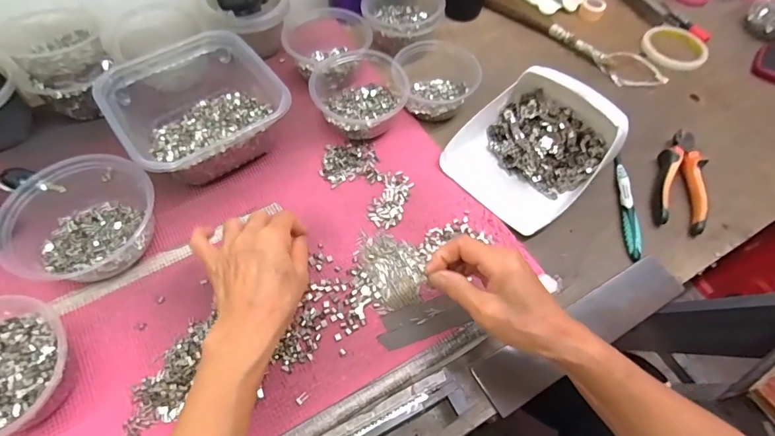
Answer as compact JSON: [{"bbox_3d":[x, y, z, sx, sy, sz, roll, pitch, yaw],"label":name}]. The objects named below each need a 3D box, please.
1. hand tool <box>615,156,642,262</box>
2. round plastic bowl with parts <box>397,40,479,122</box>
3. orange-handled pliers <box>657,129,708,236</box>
[{"bbox_3d":[0.285,-0.017,0.496,0.012,0.017,0.143,10,59,2],"label":"hand tool"},{"bbox_3d":[0.068,-0.190,0.557,0.102,0.049,0.113,-13,61,-11],"label":"round plastic bowl with parts"},{"bbox_3d":[0.364,-0.053,0.514,0.050,0.021,0.151,17,60,6],"label":"orange-handled pliers"}]

